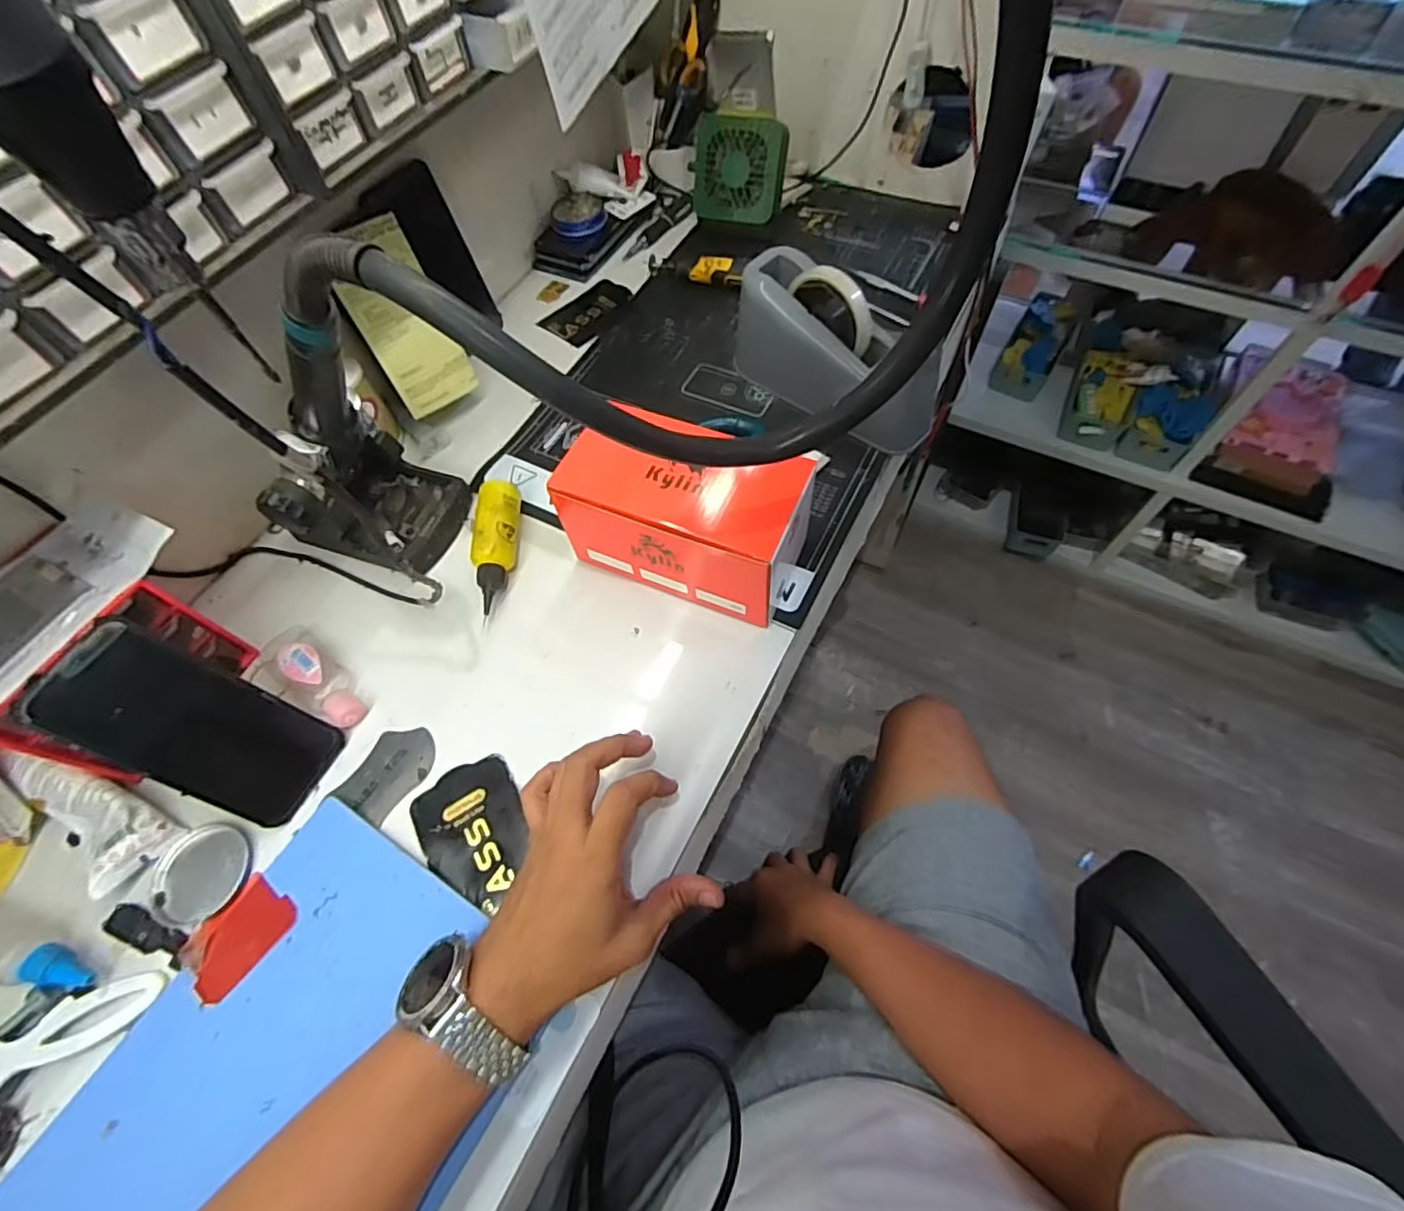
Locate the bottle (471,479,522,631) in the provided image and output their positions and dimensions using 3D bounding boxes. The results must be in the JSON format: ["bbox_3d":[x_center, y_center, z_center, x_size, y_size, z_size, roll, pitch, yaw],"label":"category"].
[{"bbox_3d":[-0.174,-0.050,0.518,0.031,0.038,0.126,-2,62,3],"label":"bottle"}]

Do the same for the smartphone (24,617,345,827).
[{"bbox_3d":[-0.339,0.082,0.412,0.162,0.013,0.078,38,64,-23],"label":"smartphone"}]

